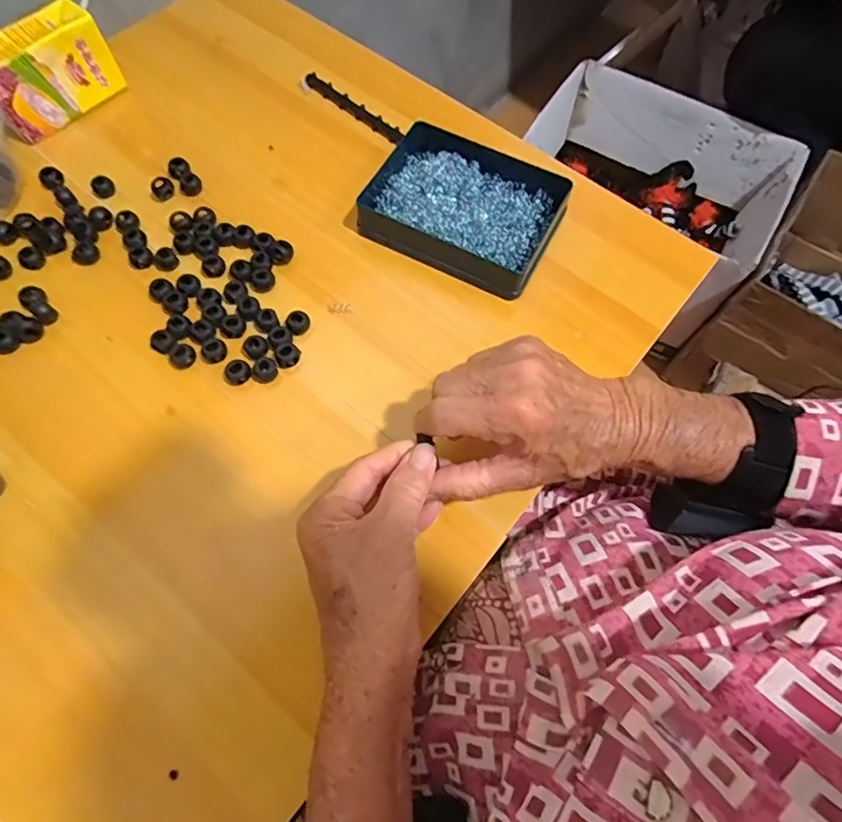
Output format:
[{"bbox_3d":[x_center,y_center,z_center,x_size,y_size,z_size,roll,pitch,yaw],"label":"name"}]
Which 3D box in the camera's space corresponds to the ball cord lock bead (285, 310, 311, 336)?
[{"bbox_3d":[-0.093,-0.067,0.388,0.018,0.011,0.017,1,68,-1],"label":"ball cord lock bead"}]

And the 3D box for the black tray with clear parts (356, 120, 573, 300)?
[{"bbox_3d":[0.033,-0.166,0.420,0.150,0.031,0.108,27,70,9],"label":"black tray with clear parts"}]

